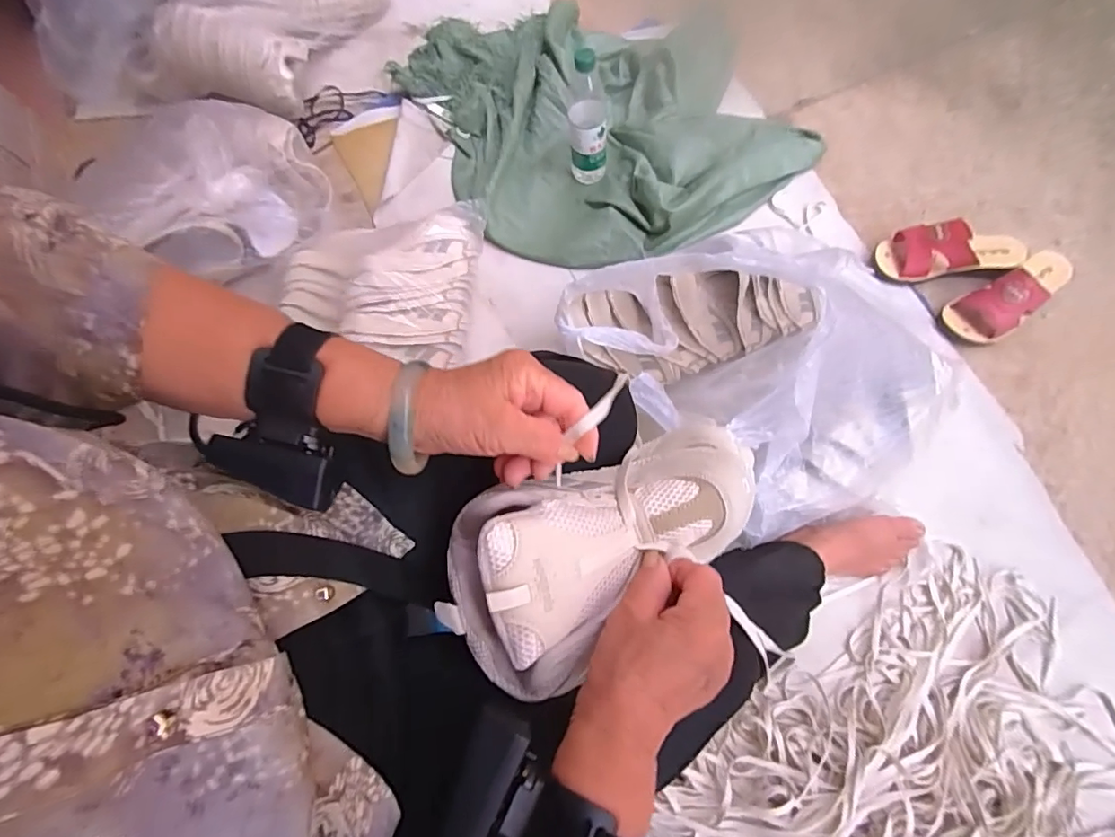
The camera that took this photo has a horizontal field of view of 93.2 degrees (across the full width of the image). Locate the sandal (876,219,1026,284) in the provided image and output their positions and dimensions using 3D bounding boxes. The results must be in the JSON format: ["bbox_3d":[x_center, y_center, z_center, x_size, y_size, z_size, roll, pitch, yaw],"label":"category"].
[{"bbox_3d":[0.635,-0.271,0.850,0.219,0.068,0.085,-3,70,3],"label":"sandal"}]

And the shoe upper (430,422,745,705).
[{"bbox_3d":[0.032,0.079,0.335,0.205,0.087,0.110,-24,71,-20],"label":"shoe upper"}]

